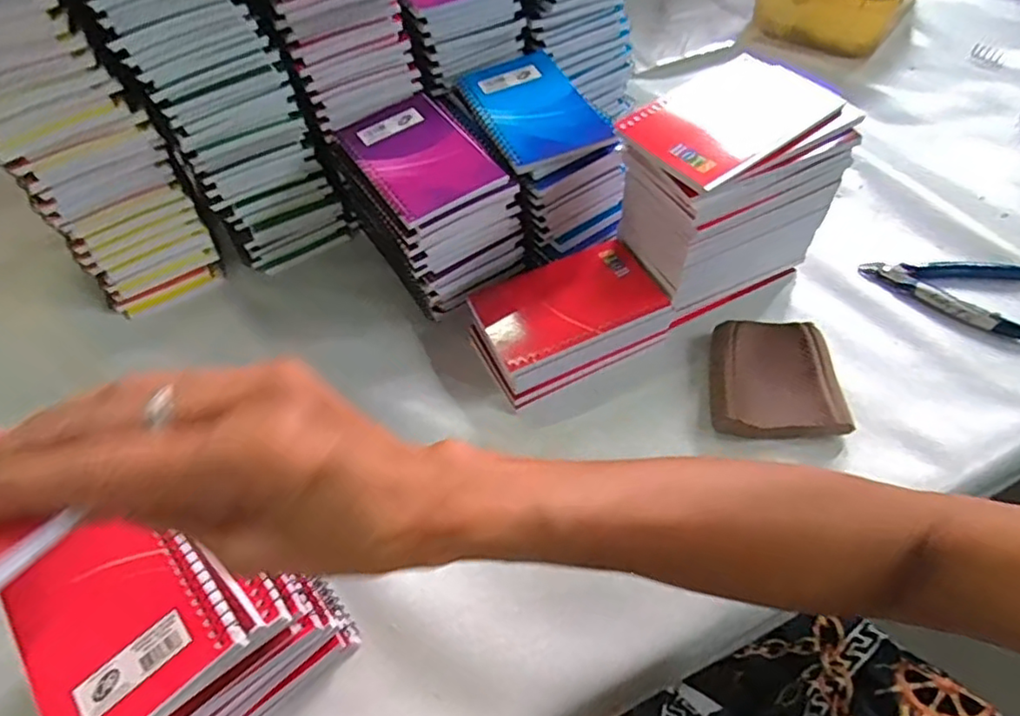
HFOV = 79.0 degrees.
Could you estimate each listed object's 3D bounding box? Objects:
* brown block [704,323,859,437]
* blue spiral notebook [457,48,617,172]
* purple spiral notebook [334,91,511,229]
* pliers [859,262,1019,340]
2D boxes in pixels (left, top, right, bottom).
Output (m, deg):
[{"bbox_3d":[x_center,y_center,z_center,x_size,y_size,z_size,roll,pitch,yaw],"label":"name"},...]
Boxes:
[{"bbox_3d":[0.185,0.015,0.437,0.085,0.022,0.090,4,54,8],"label":"brown block"},{"bbox_3d":[0.018,-0.193,0.471,0.082,0.009,0.134,-22,55,-11],"label":"blue spiral notebook"},{"bbox_3d":[-0.066,-0.151,0.456,0.083,0.009,0.124,-29,57,-16],"label":"purple spiral notebook"},{"bbox_3d":[0.333,-0.055,0.473,0.113,0.008,0.066,16,57,16],"label":"pliers"}]

